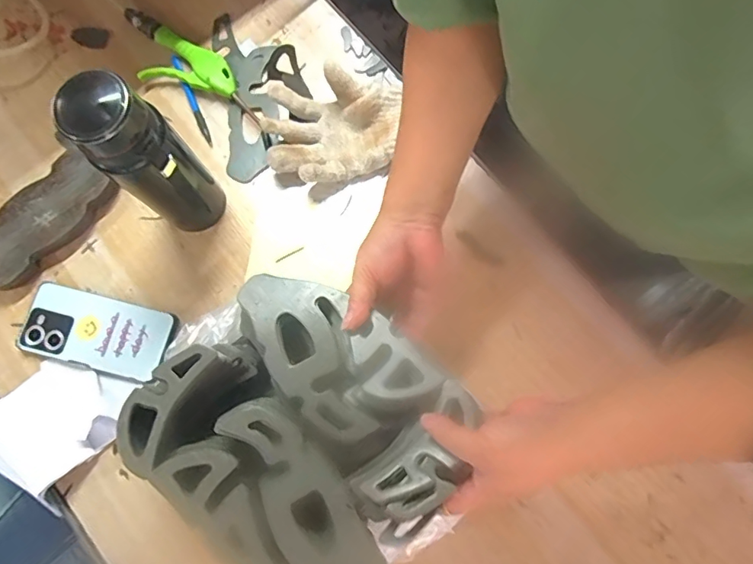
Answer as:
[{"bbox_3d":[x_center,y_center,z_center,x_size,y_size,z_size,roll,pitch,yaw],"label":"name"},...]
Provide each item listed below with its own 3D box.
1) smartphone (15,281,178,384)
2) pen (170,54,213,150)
[{"bbox_3d":[-0.313,0.057,0.566,0.172,0.018,0.081,13,79,4],"label":"smartphone"},{"bbox_3d":[-0.229,-0.226,0.624,0.013,0.006,0.127,-25,84,11],"label":"pen"}]

